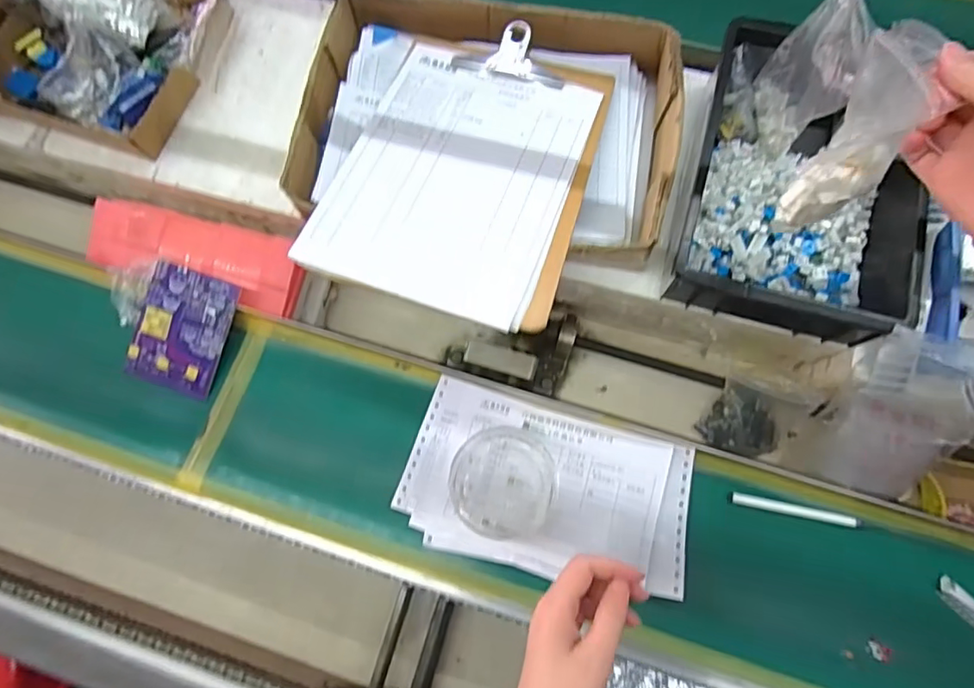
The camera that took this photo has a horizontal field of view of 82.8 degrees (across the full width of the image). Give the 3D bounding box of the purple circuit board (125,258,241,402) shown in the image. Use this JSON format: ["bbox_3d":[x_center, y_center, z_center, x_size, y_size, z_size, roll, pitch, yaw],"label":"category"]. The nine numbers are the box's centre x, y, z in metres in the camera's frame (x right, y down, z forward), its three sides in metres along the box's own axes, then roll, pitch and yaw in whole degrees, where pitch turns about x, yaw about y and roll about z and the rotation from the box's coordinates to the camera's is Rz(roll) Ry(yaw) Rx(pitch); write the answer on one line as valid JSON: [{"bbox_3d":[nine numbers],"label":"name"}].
[{"bbox_3d":[-0.321,-0.015,0.581,0.096,0.008,0.124,17,90,3],"label":"purple circuit board"}]

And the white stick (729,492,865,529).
[{"bbox_3d":[0.293,0.158,0.524,0.118,0.008,0.012,11,75,5],"label":"white stick"}]

